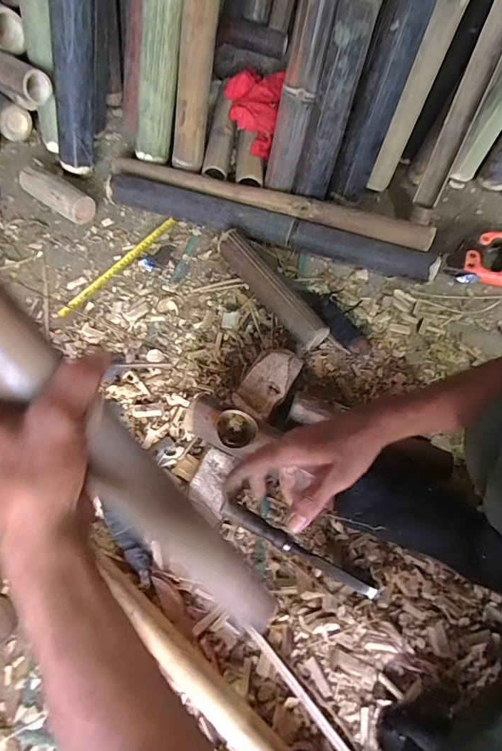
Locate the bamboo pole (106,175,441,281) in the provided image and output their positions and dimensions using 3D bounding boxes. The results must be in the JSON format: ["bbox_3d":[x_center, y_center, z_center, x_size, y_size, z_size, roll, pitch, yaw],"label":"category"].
[{"bbox_3d":[0.031,-0.294,0.792,0.658,0.060,0.064,16,68,6],"label":"bamboo pole"}]

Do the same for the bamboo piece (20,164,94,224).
[{"bbox_3d":[-0.396,-0.368,0.812,0.163,0.065,0.054,31,70,11],"label":"bamboo piece"}]

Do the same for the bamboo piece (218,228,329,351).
[{"bbox_3d":[0.035,-0.157,0.730,0.060,0.068,0.262,-36,72,-15],"label":"bamboo piece"}]

